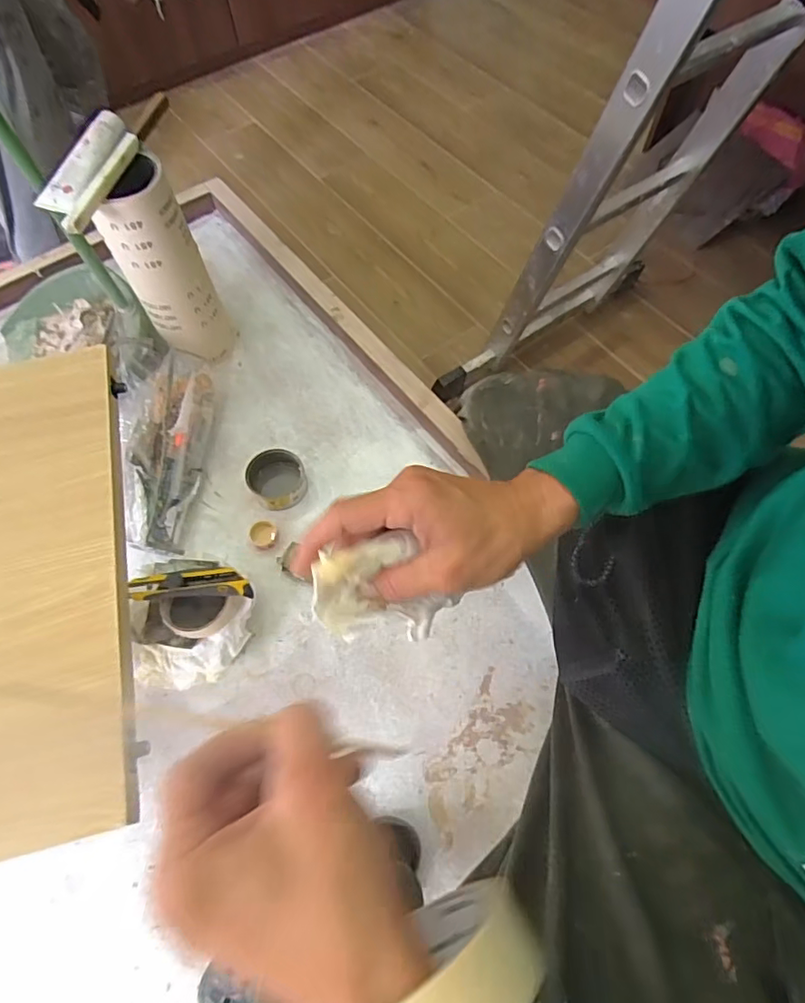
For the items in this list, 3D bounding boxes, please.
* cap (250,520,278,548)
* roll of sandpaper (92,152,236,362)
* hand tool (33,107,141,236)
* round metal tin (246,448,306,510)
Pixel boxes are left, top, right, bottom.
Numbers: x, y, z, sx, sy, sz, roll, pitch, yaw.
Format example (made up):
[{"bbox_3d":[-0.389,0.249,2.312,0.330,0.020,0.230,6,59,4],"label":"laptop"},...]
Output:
[{"bbox_3d":[-0.200,0.046,0.793,0.039,0.018,0.039,-1,64,1],"label":"cap"},{"bbox_3d":[-0.348,-0.333,0.835,0.111,0.308,0.087,-26,65,-11],"label":"roll of sandpaper"},{"bbox_3d":[-0.389,-0.410,0.682,0.071,0.036,0.175,19,65,11],"label":"hand tool"},{"bbox_3d":[-0.184,-0.031,0.818,0.080,0.048,0.082,-1,64,1],"label":"round metal tin"}]

